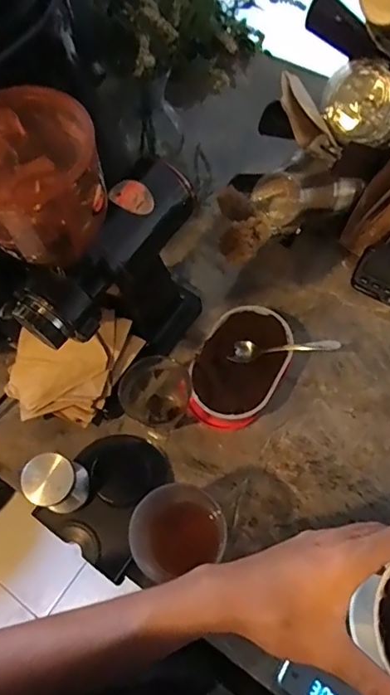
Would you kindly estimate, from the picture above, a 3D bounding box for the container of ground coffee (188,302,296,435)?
[{"bbox_3d":[0.057,0.025,0.617,0.101,0.053,0.148,28,69,16],"label":"container of ground coffee"}]

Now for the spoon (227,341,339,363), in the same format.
[{"bbox_3d":[0.105,-0.001,0.603,0.127,0.027,0.025,-3,64,2],"label":"spoon"}]

